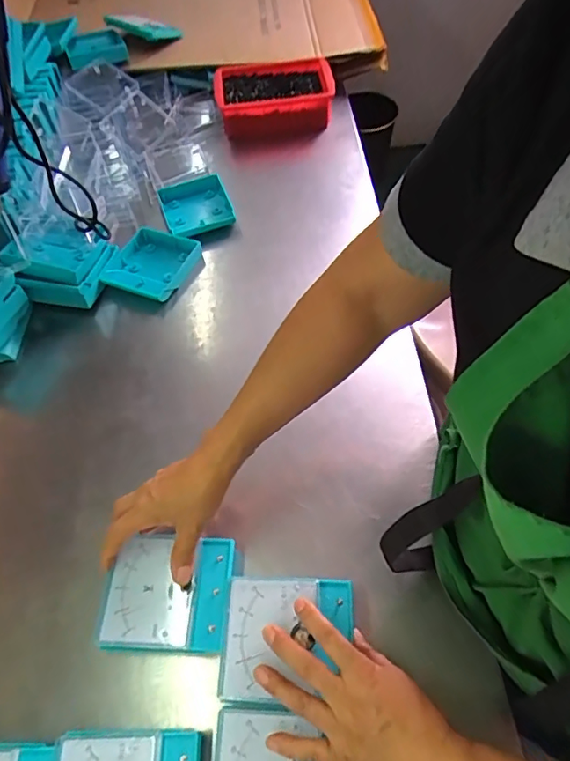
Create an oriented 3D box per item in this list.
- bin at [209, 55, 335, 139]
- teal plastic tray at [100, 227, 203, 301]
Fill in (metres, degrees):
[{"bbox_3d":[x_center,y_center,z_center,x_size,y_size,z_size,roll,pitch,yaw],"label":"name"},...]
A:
[{"bbox_3d":[-0.016,-0.523,0.961,0.222,0.069,0.165,-15,59,-6],"label":"bin"},{"bbox_3d":[-0.192,-0.173,0.760,0.110,0.030,0.120,20,62,15],"label":"teal plastic tray"}]

